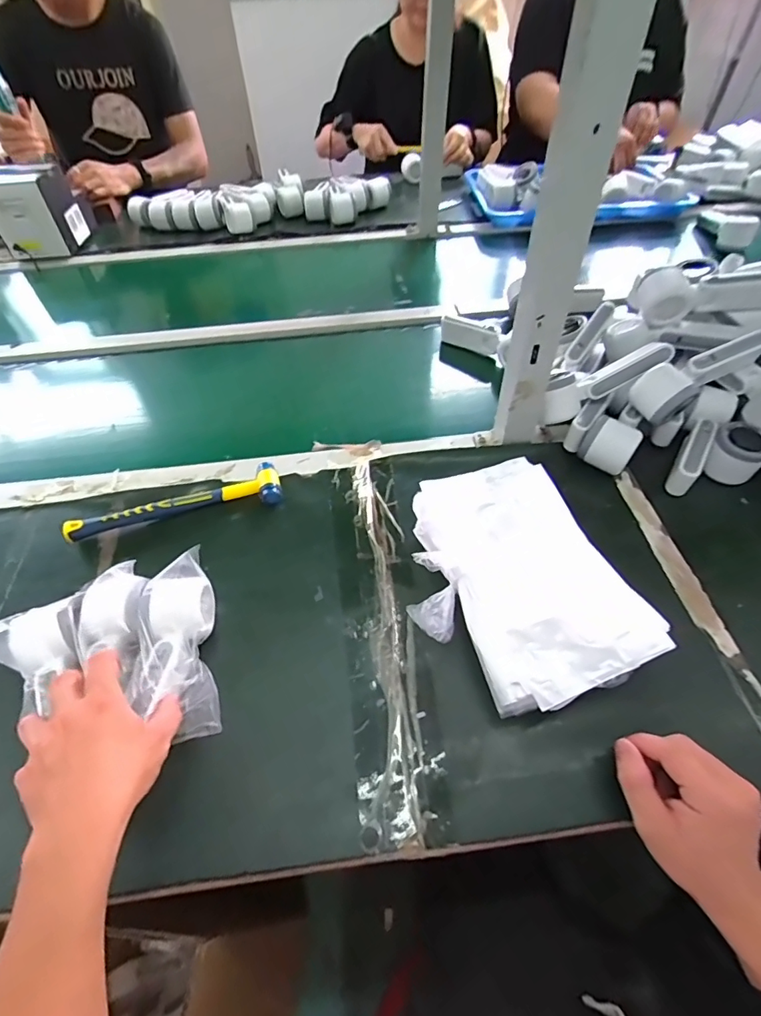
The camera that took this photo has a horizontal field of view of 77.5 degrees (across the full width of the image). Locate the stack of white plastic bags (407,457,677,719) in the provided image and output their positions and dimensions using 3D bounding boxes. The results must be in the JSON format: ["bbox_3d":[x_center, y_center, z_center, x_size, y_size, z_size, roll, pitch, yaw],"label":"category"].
[{"bbox_3d":[0.130,0.069,0.468,0.193,0.060,0.244,-22,56,-15],"label":"stack of white plastic bags"}]

